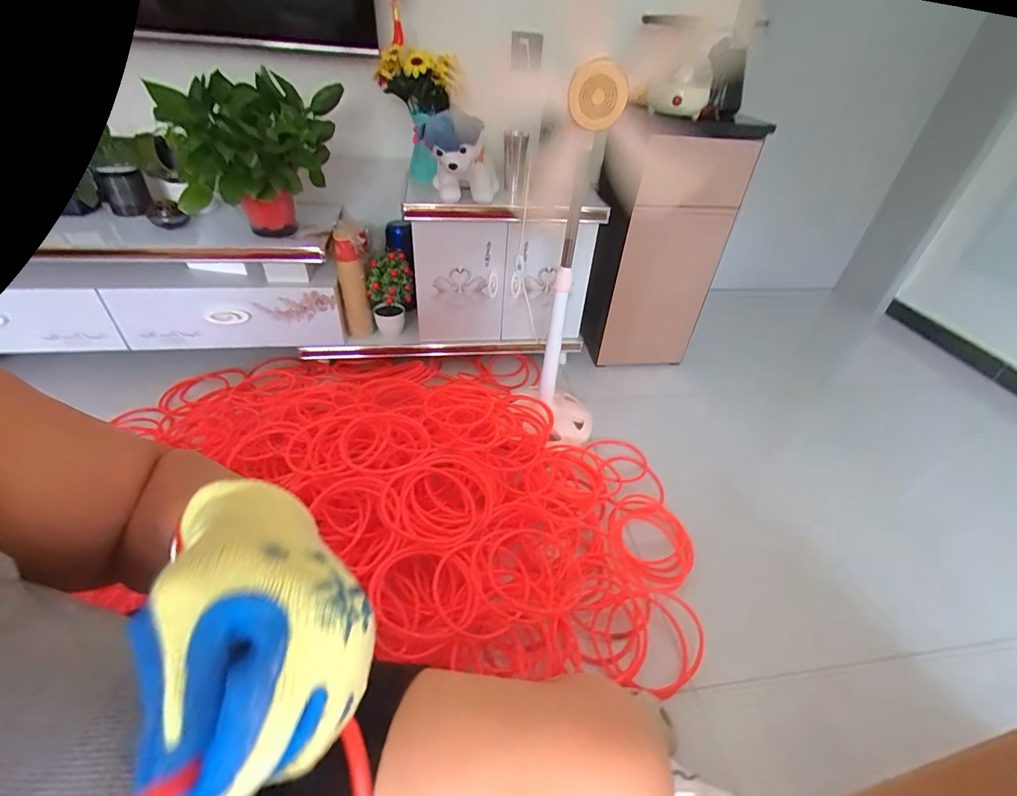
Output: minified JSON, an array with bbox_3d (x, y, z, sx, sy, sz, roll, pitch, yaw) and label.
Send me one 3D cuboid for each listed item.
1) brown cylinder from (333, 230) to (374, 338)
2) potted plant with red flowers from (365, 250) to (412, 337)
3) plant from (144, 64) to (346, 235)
[{"bbox_3d":[-0.441,-0.305,1.289,0.074,0.314,0.059,-9,41,-16],"label":"brown cylinder"},{"bbox_3d":[-0.342,-0.292,1.309,0.126,0.238,0.098,-5,41,-12],"label":"potted plant with red flowers"},{"bbox_3d":[-0.562,-0.548,1.062,0.294,0.304,0.295,5,39,0],"label":"plant"}]

